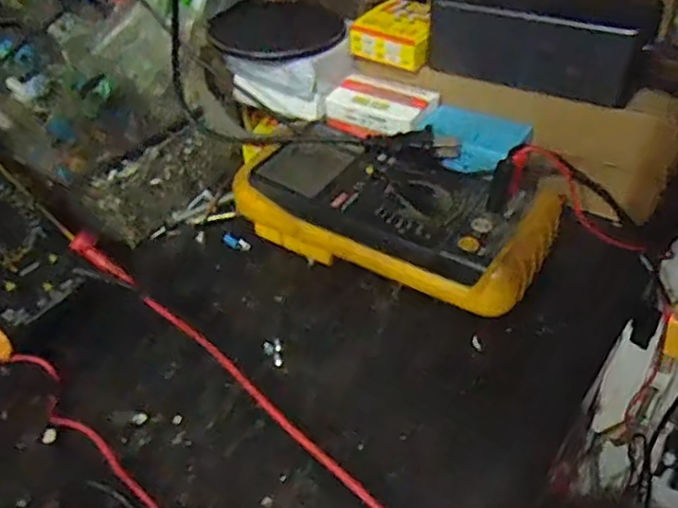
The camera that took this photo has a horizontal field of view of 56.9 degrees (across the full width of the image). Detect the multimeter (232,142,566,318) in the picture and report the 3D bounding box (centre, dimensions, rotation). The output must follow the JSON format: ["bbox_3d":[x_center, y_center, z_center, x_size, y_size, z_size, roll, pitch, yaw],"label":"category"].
[{"bbox_3d":[0.033,-0.025,0.388,0.186,0.051,0.085,17,46,26],"label":"multimeter"}]

